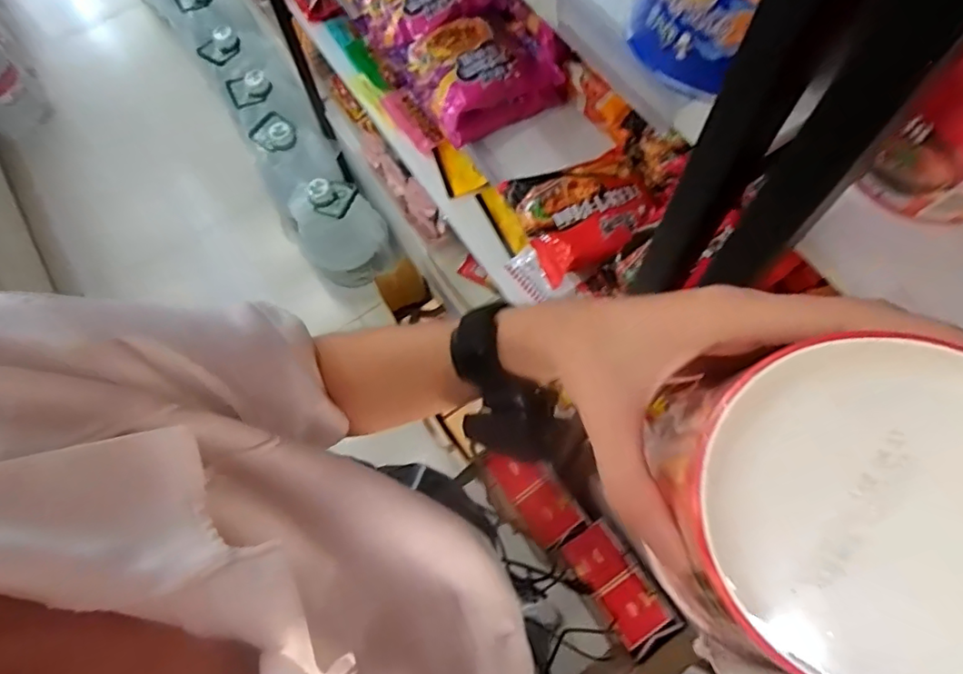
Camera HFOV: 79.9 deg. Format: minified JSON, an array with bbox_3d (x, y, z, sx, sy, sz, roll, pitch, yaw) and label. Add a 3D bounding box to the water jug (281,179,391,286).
[{"bbox_3d":[-0.420,-0.325,1.642,0.243,0.299,0.269,-32,70,-10],"label":"water jug"}]

